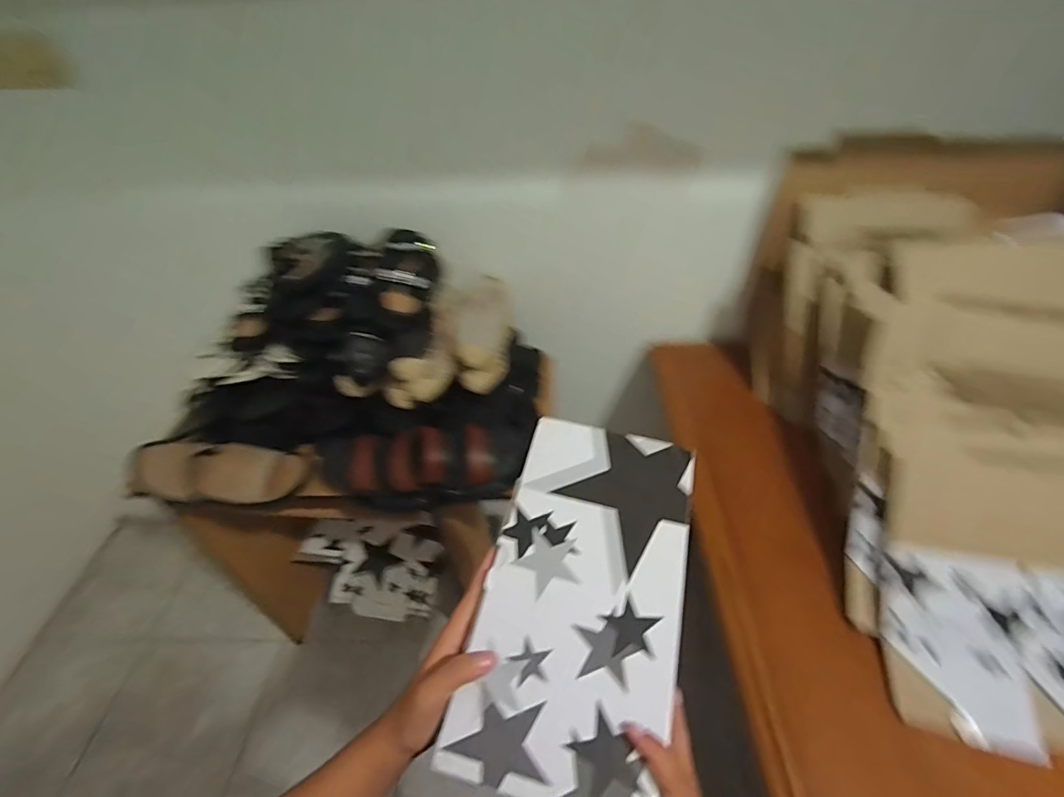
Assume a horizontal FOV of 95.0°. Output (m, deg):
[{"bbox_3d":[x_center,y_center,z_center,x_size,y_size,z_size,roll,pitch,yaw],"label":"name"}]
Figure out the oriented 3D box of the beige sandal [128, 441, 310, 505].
[{"bbox_3d":[-0.569,0.130,0.874,0.316,0.055,0.112,0,43,1],"label":"beige sandal"}]

